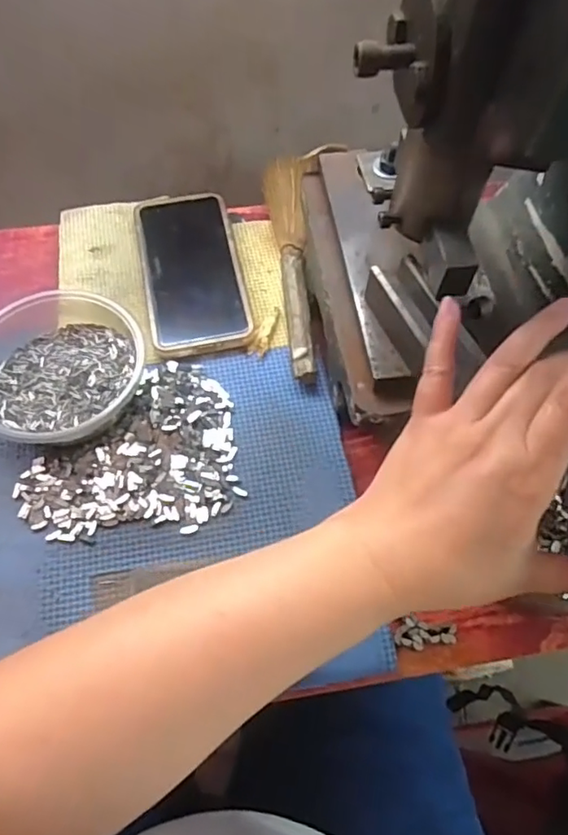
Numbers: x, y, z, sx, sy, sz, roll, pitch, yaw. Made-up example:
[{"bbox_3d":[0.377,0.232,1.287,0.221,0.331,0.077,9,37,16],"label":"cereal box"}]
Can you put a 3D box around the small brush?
[{"bbox_3d":[0.005,-0.130,0.451,0.030,0.017,0.226,-2,63,-3],"label":"small brush"}]

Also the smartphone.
[{"bbox_3d":[-0.074,-0.118,0.449,0.074,0.011,0.154,-10,63,-7],"label":"smartphone"}]

